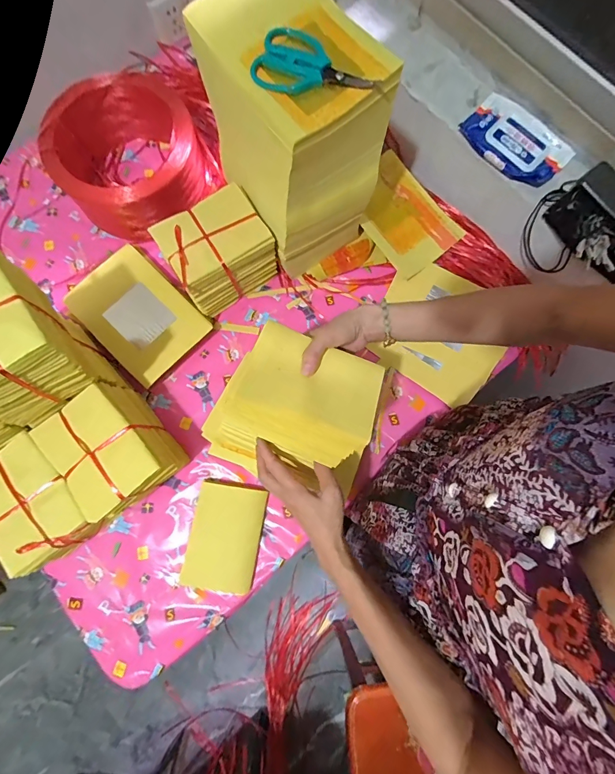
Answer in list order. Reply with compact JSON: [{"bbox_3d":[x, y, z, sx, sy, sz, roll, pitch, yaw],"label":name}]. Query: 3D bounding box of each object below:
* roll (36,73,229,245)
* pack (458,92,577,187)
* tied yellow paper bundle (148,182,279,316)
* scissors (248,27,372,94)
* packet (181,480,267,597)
[{"bbox_3d":[-0.329,-0.441,0.685,0.282,0.148,0.231,-22,79,-6],"label":"roll"},{"bbox_3d":[0.343,-0.408,0.590,0.098,0.030,0.172,-43,82,-9],"label":"pack"},{"bbox_3d":[-0.155,-0.235,0.636,0.167,0.145,0.115,-32,81,-8],"label":"tied yellow paper bundle"},{"bbox_3d":[0.007,-0.380,0.426,0.142,0.019,0.074,19,78,3],"label":"scissors"},{"bbox_3d":[-0.135,0.249,0.597,0.109,0.034,0.169,10,78,1],"label":"packet"}]

